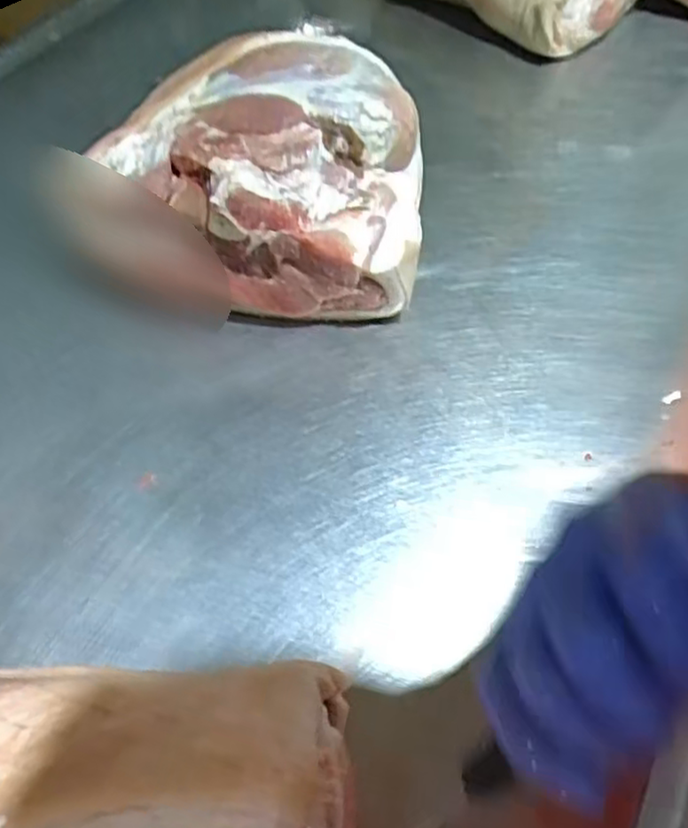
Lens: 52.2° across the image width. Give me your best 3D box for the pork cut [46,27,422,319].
[{"bbox_3d":[-0.077,-0.239,0.709,0.303,0.157,0.266,3,53,4],"label":"pork cut"}]

